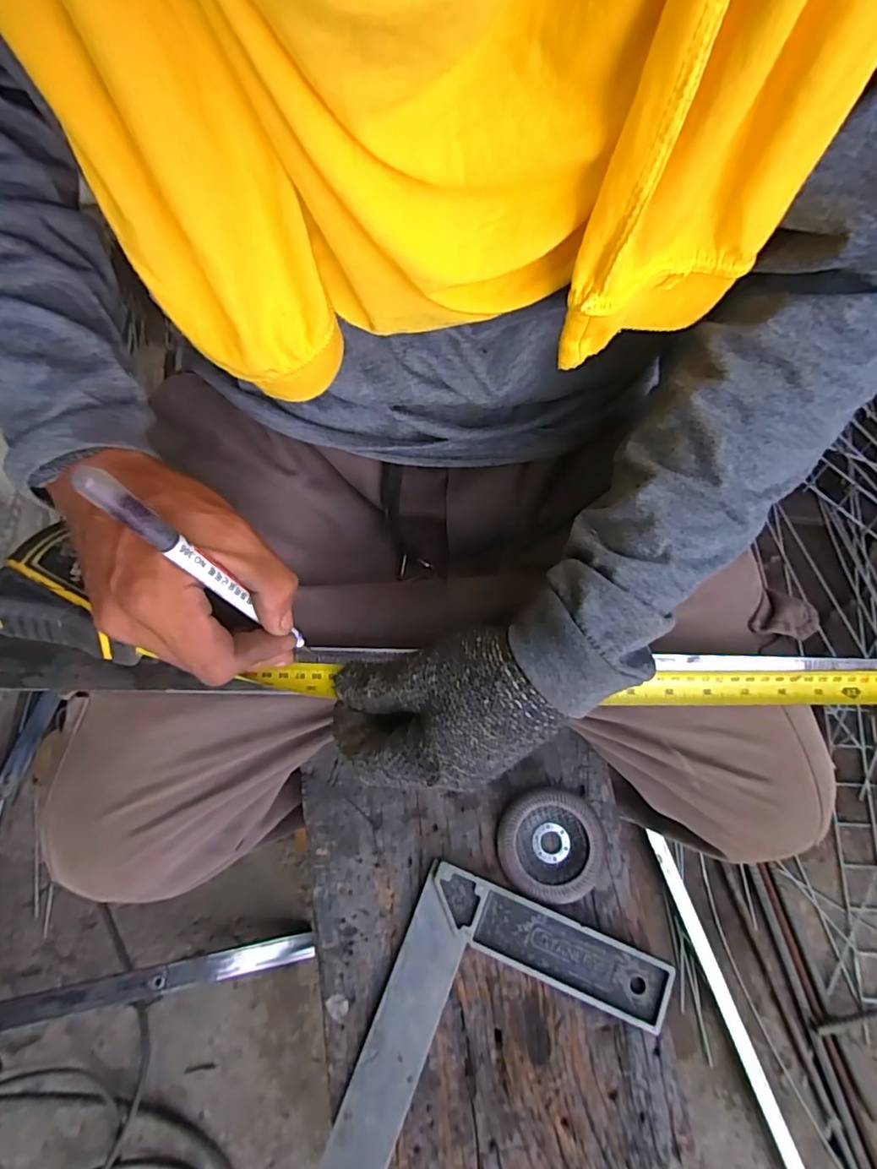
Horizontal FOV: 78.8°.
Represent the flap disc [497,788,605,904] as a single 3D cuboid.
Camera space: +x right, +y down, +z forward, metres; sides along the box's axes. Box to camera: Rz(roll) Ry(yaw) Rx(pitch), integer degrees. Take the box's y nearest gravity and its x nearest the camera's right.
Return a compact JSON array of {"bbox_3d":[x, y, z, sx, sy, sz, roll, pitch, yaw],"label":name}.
[{"bbox_3d":[0.087,0.201,0.416,0.079,0.015,0.076,0,73,1],"label":"flap disc"}]

